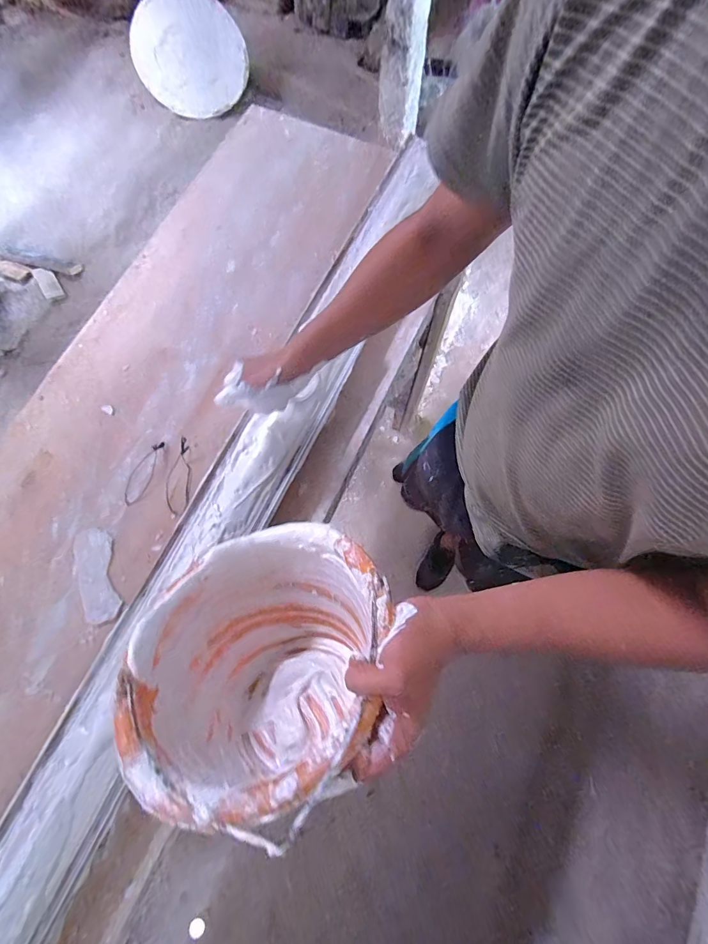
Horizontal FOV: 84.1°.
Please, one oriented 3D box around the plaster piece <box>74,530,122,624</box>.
[{"bbox_3d":[-0.425,0.168,0.648,0.061,0.005,0.149,-18,75,-4],"label":"plaster piece"}]

